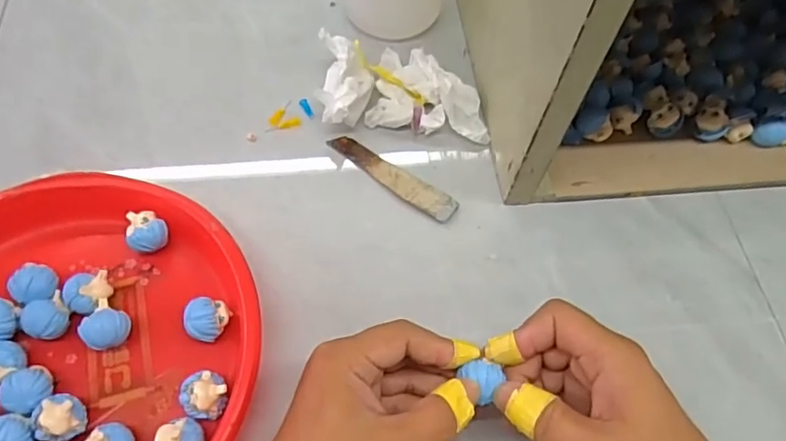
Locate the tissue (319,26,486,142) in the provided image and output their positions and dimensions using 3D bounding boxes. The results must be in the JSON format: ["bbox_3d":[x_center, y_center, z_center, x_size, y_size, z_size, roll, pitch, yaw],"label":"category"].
[{"bbox_3d":[0.009,-0.112,0.472,0.134,0.045,0.085,0,61,-3],"label":"tissue"}]

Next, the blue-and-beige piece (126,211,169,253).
[{"bbox_3d":[-0.176,0.010,0.403,0.028,0.025,0.027,37,66,16],"label":"blue-and-beige piece"}]

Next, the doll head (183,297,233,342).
[{"bbox_3d":[-0.122,0.064,0.369,0.024,0.023,0.027,38,66,16],"label":"doll head"}]

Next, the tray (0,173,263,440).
[{"bbox_3d":[-0.209,0.090,0.350,0.244,0.038,0.246,1,61,-3],"label":"tray"}]

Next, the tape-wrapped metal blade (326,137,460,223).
[{"bbox_3d":[-0.002,-0.035,0.452,0.118,0.006,0.022,33,63,19],"label":"tape-wrapped metal blade"}]

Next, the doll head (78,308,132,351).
[{"bbox_3d":[-0.186,0.072,0.366,0.026,0.022,0.024,9,61,2],"label":"doll head"}]

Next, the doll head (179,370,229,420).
[{"bbox_3d":[-0.114,0.108,0.345,0.026,0.025,0.028,1,61,-3],"label":"doll head"}]

